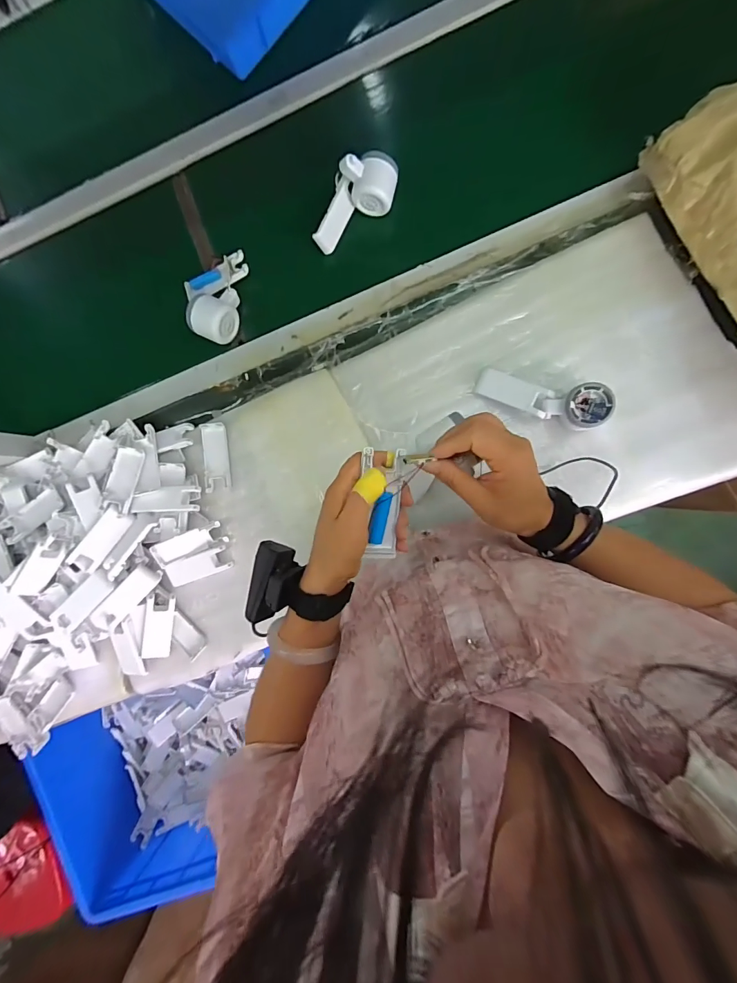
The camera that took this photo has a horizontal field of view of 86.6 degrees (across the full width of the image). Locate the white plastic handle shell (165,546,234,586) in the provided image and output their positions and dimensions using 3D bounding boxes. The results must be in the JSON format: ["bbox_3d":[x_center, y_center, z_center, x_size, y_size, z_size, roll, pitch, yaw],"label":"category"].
[{"bbox_3d":[-0.264,0.116,0.607,0.091,0.011,0.040,-23,104,-1],"label":"white plastic handle shell"}]

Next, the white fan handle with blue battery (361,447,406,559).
[{"bbox_3d":[0.012,0.013,0.358,0.035,0.016,0.104,4,102,5],"label":"white fan handle with blue battery"}]

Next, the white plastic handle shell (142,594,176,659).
[{"bbox_3d":[-0.326,0.209,0.608,0.039,0.016,0.099,8,94,-20],"label":"white plastic handle shell"}]

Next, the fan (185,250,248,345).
[{"bbox_3d":[-0.222,-0.290,0.588,0.102,0.052,0.126,-22,90,6],"label":"fan"}]

